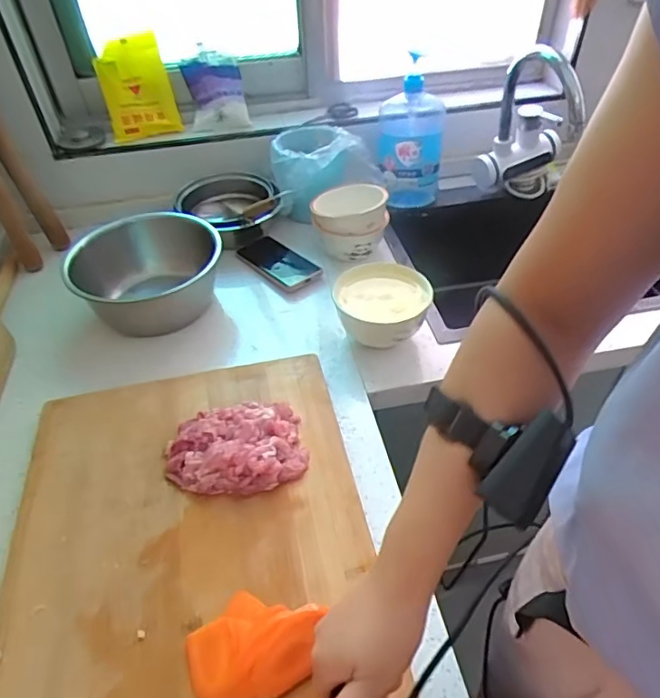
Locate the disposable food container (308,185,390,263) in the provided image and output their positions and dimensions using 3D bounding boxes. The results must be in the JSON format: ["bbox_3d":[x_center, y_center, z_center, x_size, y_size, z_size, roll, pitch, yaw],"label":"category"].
[{"bbox_3d":[0.034,-0.217,0.902,0.123,0.091,0.108,-3,44,0],"label":"disposable food container"}]

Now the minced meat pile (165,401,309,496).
[{"bbox_3d":[-0.109,0.111,0.601,0.151,0.033,0.113,-13,47,-12],"label":"minced meat pile"}]

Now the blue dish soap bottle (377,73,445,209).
[{"bbox_3d":[0.152,-0.394,0.986,0.118,0.213,0.131,4,44,7],"label":"blue dish soap bottle"}]

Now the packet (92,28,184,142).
[{"bbox_3d":[-0.329,-0.439,0.884,0.115,0.156,0.030,-5,46,3],"label":"packet"}]

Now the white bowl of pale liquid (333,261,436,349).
[{"bbox_3d":[0.074,-0.053,0.762,0.131,0.091,0.125,-2,44,1],"label":"white bowl of pale liquid"}]

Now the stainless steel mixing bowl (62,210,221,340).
[{"bbox_3d":[-0.269,-0.116,0.794,0.213,0.090,0.182,-29,50,-25],"label":"stainless steel mixing bowl"}]

